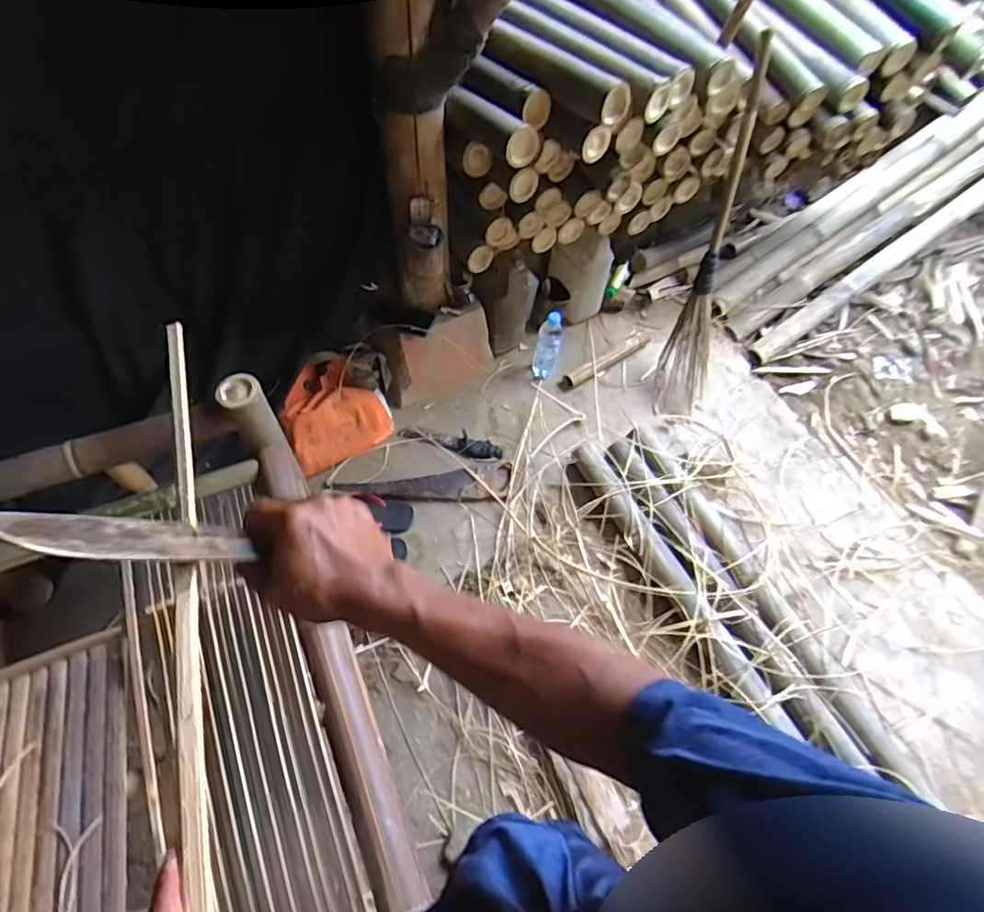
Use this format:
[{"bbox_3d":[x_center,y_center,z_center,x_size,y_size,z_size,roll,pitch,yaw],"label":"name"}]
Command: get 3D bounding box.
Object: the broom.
[{"bbox_3d":[0.569,-0.514,1.438,0.134,0.878,0.103,8,32,2],"label":"broom"}]

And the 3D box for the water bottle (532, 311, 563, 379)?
[{"bbox_3d":[0.155,-0.304,1.571,0.070,0.215,0.060,9,59,3],"label":"water bottle"}]

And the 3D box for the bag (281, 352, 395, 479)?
[{"bbox_3d":[-0.416,-0.114,1.488,0.264,0.104,0.248,-28,64,-18],"label":"bag"}]

